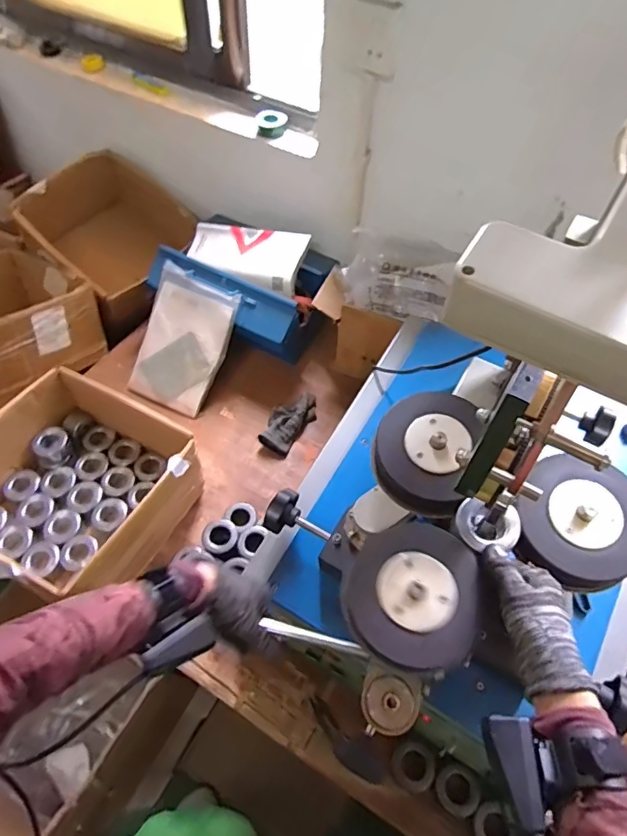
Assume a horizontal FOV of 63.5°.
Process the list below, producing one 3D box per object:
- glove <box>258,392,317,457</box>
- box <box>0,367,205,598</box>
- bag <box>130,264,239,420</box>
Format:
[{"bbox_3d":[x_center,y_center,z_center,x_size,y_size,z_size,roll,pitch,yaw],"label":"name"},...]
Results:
[{"bbox_3d":[-0.054,0.004,1.080,0.082,0.044,0.152,29,59,16],"label":"glove"},{"bbox_3d":[-0.407,0.117,0.894,0.324,0.175,0.346,26,58,15],"label":"box"},{"bbox_3d":[-0.283,-0.161,1.083,0.184,0.033,0.275,25,98,9],"label":"bag"}]

